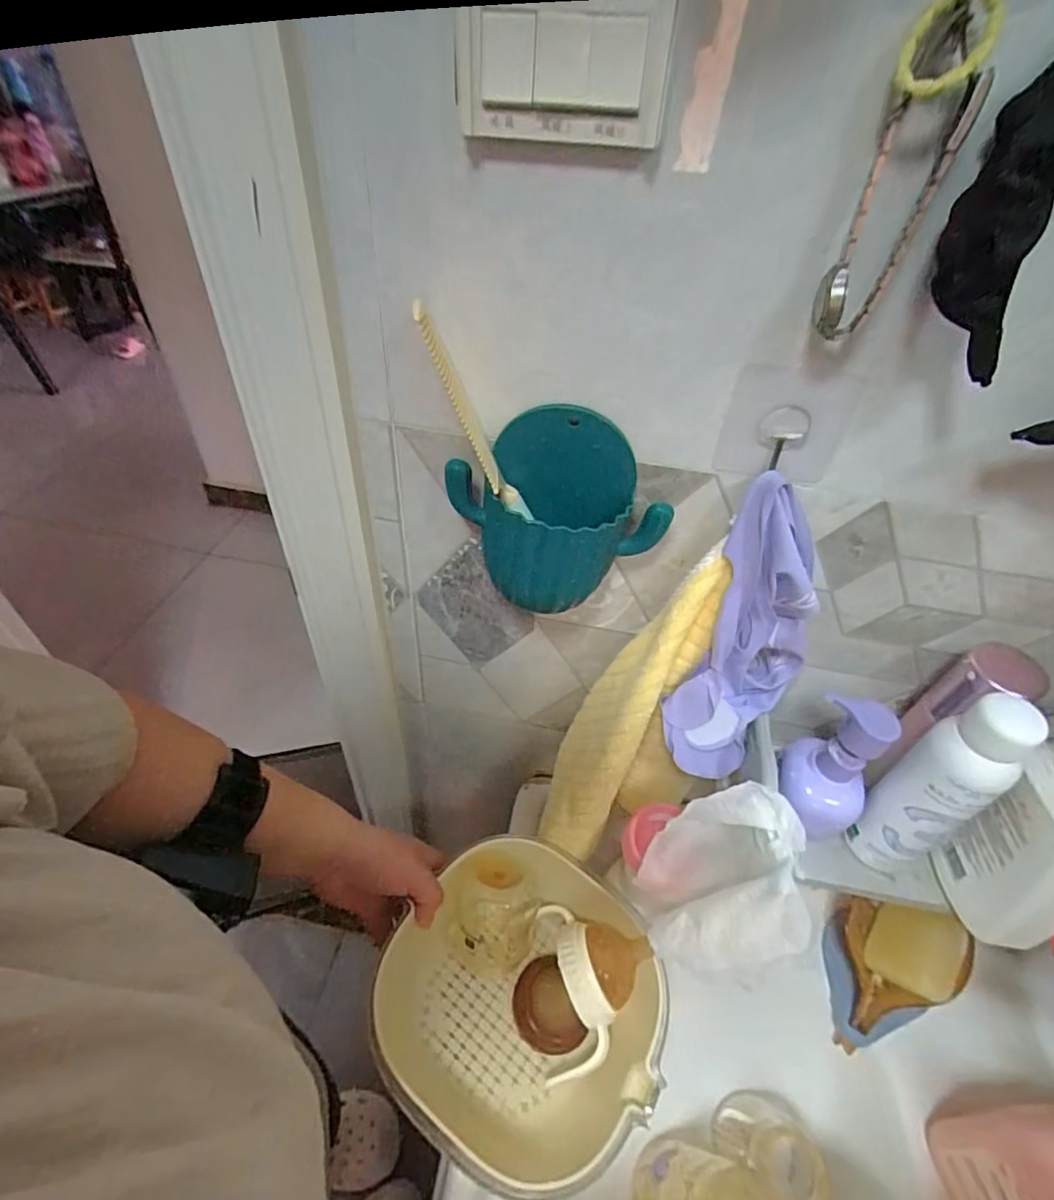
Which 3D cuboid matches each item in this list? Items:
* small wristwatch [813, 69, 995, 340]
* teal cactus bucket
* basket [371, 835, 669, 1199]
[{"bbox_3d":[0.148,-0.156,0.239,0.030,0.089,0.022,21,46,16],"label":"small wristwatch"},{"bbox_3d":[0.016,-0.049,0.361,0.137,0.118,0.056,8,44,3],"label":"teal cactus bucket"},{"bbox_3d":[-0.001,0.300,0.440,0.196,0.081,0.202,2,44,-2],"label":"basket"}]

